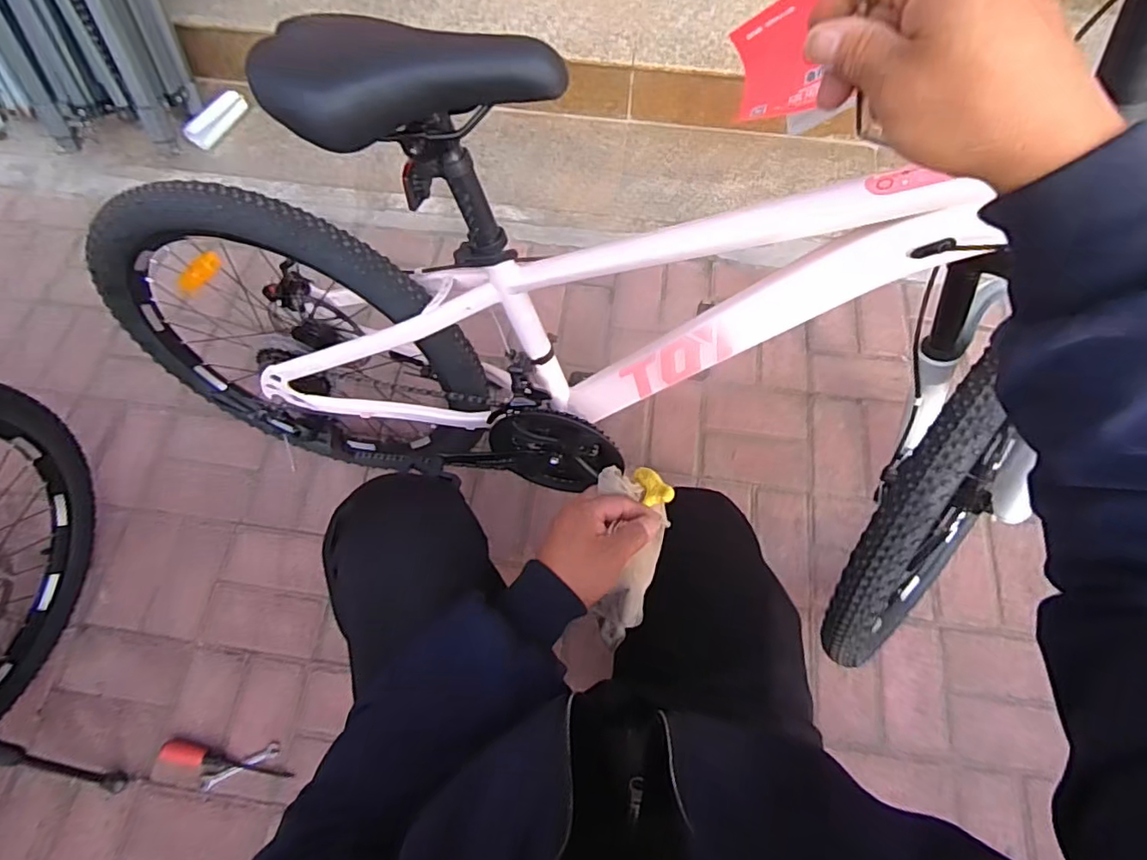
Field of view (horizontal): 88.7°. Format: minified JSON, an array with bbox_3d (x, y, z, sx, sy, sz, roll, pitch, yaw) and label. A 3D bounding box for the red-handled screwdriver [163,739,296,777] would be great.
[{"bbox_3d":[-0.518,0.496,0.880,0.194,0.036,0.030,9,67,3],"label":"red-handled screwdriver"}]

